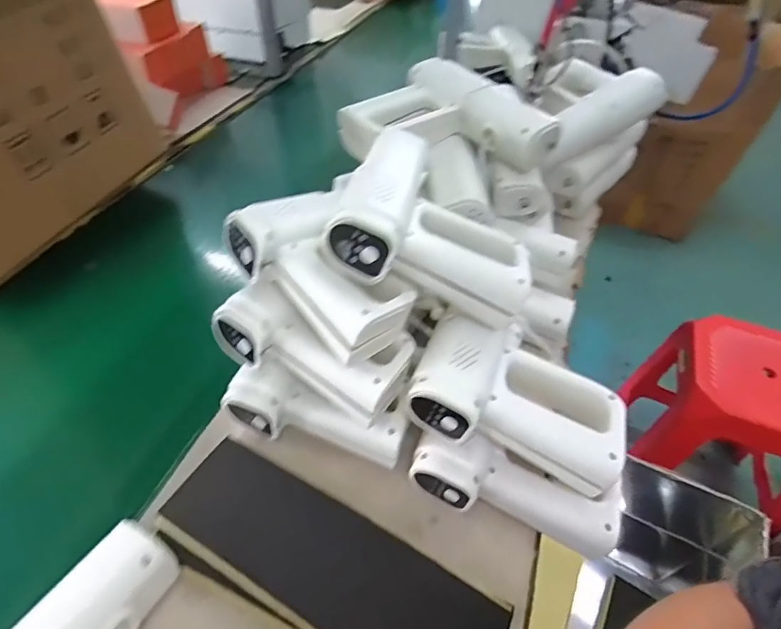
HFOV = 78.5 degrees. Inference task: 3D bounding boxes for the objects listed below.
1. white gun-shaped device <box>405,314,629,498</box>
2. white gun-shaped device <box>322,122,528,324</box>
[{"bbox_3d":[0.117,0.071,0.429,0.179,0.065,0.112,16,48,14],"label":"white gun-shaped device"},{"bbox_3d":[0.047,-0.105,0.473,0.175,0.086,0.211,8,46,5],"label":"white gun-shaped device"}]

